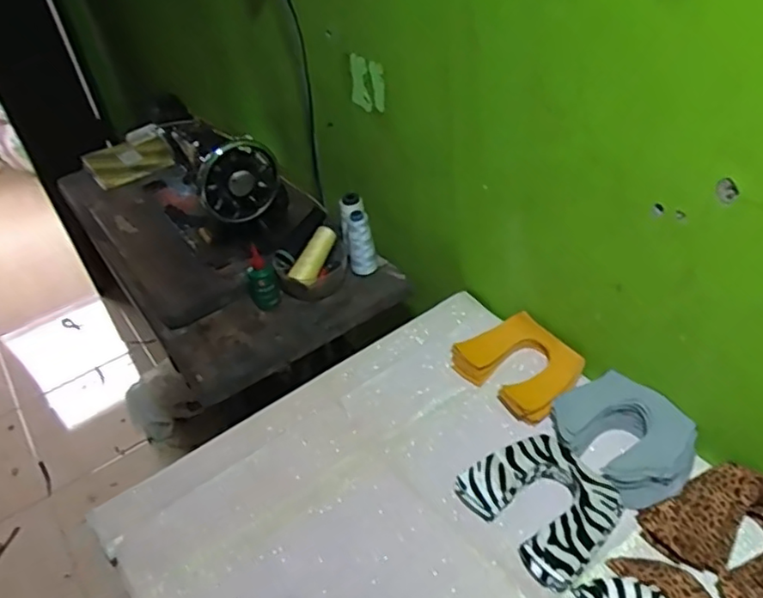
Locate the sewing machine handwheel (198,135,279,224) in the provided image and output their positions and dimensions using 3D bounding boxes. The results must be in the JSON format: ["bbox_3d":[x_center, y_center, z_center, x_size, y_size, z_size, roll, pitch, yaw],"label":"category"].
[{"bbox_3d":[-0.234,-0.195,1.041,0.134,0.131,0.028,-27,44,-21],"label":"sewing machine handwheel"}]

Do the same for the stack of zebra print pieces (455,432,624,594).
[{"bbox_3d":[0.187,0.229,0.713,0.142,0.034,0.154,-29,45,-24],"label":"stack of zebra print pieces"}]

